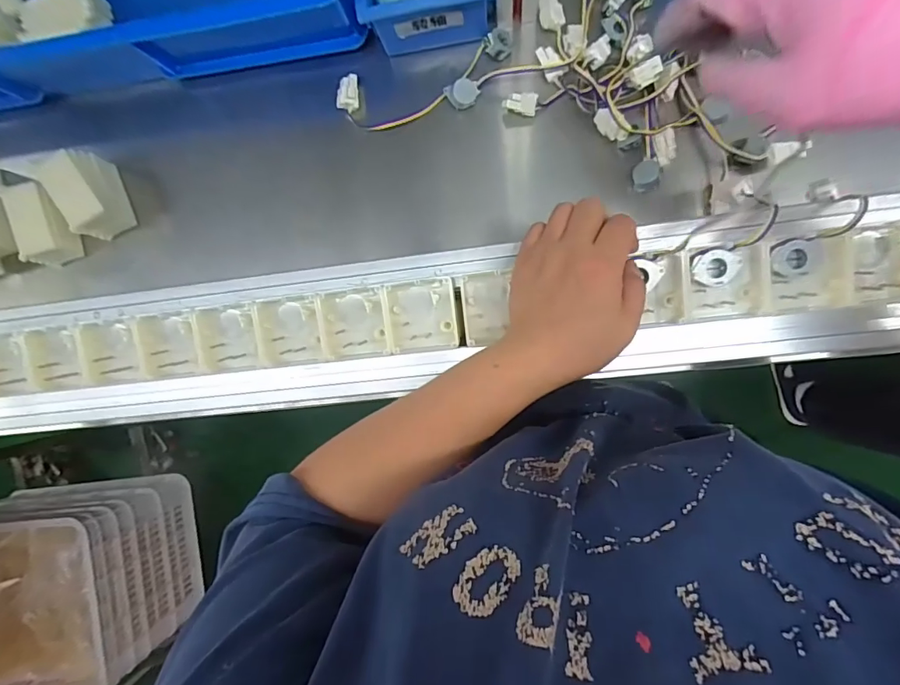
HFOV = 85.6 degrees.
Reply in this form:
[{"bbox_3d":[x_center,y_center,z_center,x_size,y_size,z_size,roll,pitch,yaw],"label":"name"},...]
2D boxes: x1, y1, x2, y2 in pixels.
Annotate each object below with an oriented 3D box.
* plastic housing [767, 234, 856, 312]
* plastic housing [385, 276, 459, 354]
[{"bbox_3d":[0.238,-0.045,0.324,0.051,0.016,0.046,-6,91,7],"label":"plastic housing"},{"bbox_3d":[-0.020,-0.020,0.357,0.050,0.016,0.051,-6,91,7],"label":"plastic housing"}]

